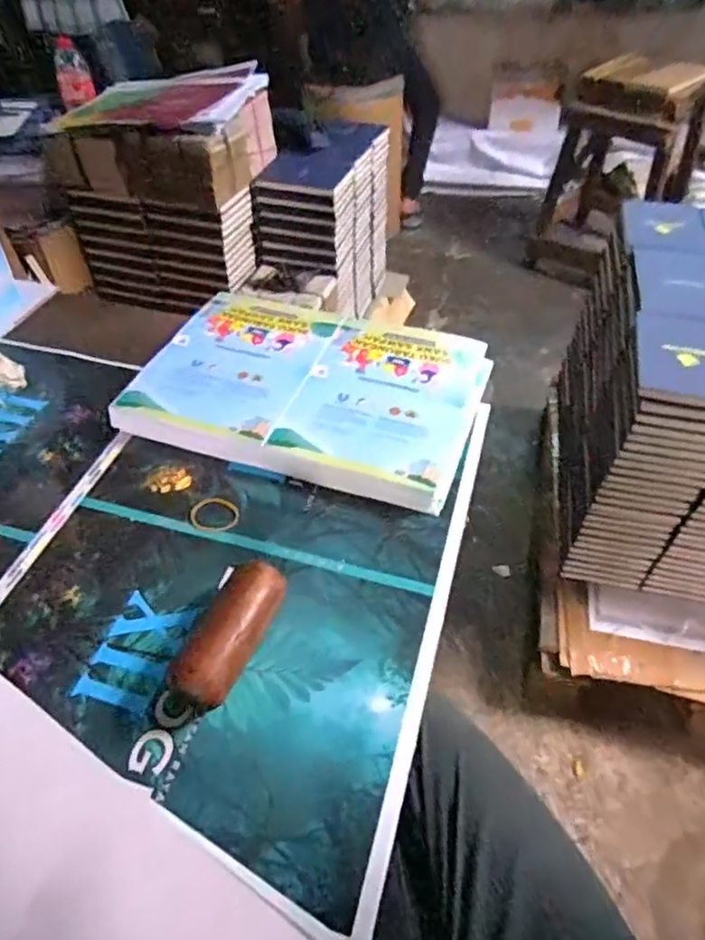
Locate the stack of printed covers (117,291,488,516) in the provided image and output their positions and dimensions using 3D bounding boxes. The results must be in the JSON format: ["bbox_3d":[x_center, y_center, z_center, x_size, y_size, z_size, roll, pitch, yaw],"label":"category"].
[{"bbox_3d":[-0.037,-0.086,0.603,0.310,0.033,0.222,14,48,15],"label":"stack of printed covers"}]

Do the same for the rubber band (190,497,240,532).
[{"bbox_3d":[-0.114,0.037,0.512,0.039,0.004,0.036,-1,46,1],"label":"rubber band"}]

